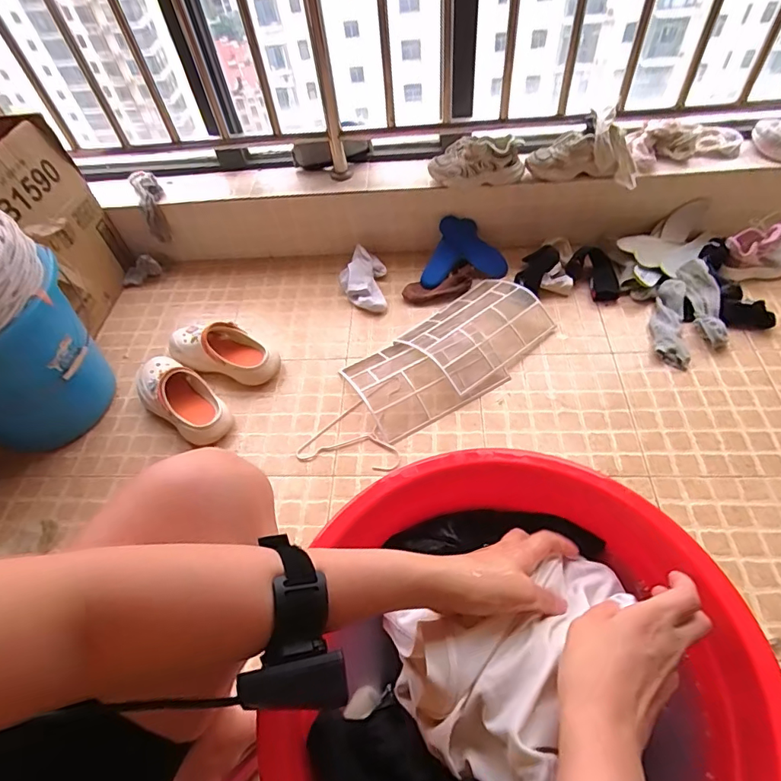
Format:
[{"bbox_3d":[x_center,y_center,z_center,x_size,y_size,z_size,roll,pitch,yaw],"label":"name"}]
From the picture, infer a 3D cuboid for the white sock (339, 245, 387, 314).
[{"bbox_3d":[-0.074,-0.292,1.258,0.121,0.057,0.196,-4,54,4],"label":"white sock"}]

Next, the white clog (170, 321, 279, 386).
[{"bbox_3d":[-0.387,-0.097,1.114,0.247,0.094,0.110,9,55,11],"label":"white clog"}]

